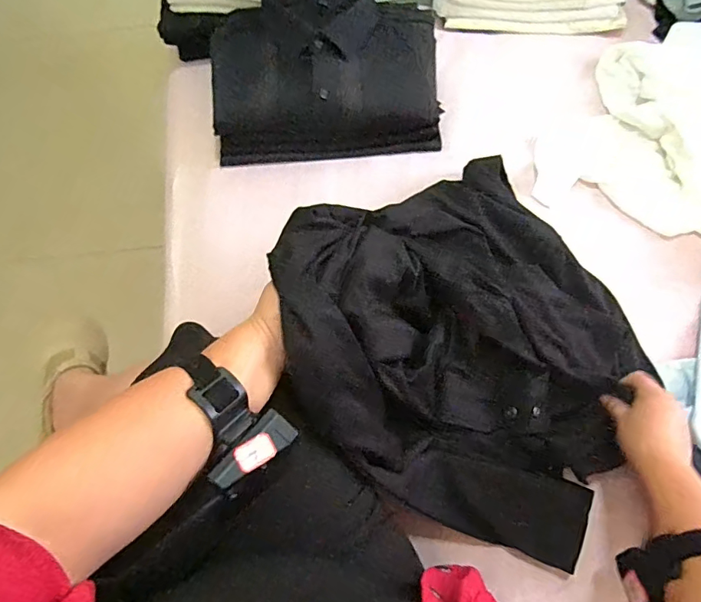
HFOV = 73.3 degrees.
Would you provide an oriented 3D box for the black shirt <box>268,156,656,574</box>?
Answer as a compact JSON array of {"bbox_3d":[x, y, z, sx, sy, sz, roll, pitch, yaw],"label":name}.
[{"bbox_3d":[0.140,0.013,0.489,0.376,0.178,0.388,28,71,11],"label":"black shirt"}]

